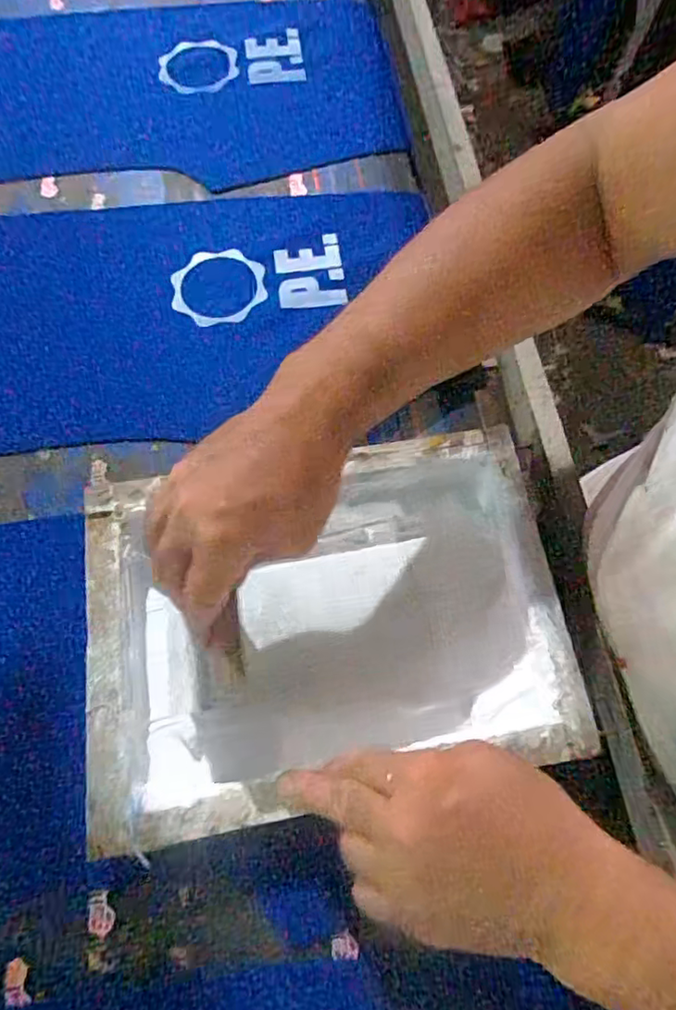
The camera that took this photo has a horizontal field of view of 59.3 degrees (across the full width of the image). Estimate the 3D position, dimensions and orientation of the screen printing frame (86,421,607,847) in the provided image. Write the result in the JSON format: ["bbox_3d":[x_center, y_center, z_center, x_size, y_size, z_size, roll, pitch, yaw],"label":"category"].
[{"bbox_3d":[-0.009,0.080,0.425,0.319,0.056,0.233,-9,68,-3],"label":"screen printing frame"}]

